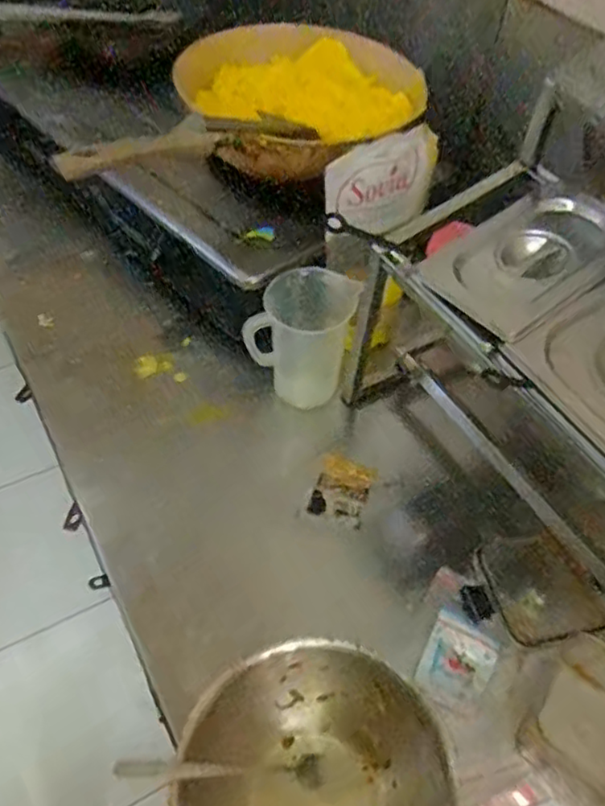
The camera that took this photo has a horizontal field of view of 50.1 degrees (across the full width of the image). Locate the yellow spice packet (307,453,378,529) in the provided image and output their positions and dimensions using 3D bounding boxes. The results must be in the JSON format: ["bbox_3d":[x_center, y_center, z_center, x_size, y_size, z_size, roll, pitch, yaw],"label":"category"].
[{"bbox_3d":[0.045,0.092,0.697,0.057,0.024,0.085,16,56,11],"label":"yellow spice packet"}]

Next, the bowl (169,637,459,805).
[{"bbox_3d":[0.011,0.282,0.470,0.185,0.072,0.167,24,54,15],"label":"bowl"}]

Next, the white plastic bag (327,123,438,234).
[{"bbox_3d":[0.089,-0.229,0.676,0.141,0.093,0.030,-27,58,-22],"label":"white plastic bag"}]

